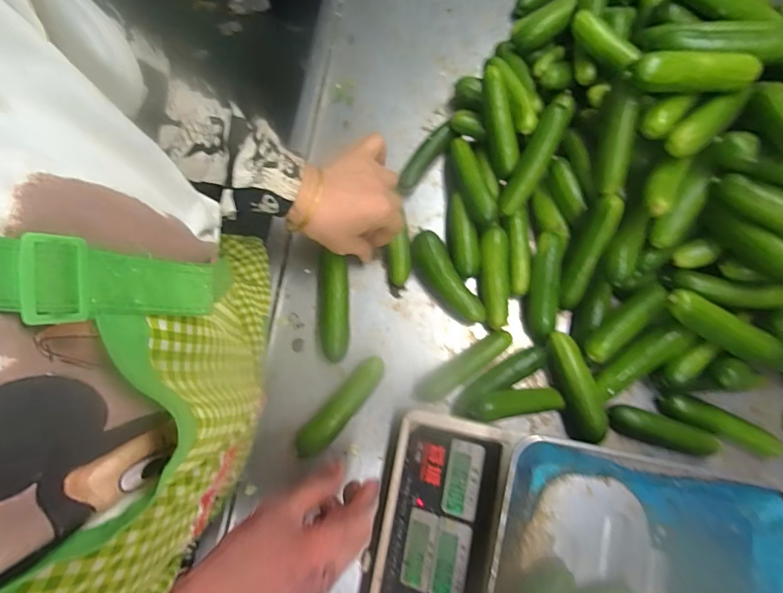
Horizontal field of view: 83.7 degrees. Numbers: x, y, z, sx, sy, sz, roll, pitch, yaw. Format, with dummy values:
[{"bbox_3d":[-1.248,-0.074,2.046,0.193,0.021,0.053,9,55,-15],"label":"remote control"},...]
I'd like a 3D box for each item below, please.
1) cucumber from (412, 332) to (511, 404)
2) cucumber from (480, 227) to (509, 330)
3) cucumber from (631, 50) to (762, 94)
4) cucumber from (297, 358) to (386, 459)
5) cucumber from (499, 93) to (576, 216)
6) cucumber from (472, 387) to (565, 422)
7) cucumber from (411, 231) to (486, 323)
[{"bbox_3d":[0.081,0.079,0.481,0.120,0.020,0.029,-30,81,-6],"label":"cucumber"},{"bbox_3d":[0.115,-0.020,0.485,0.031,0.024,0.107,0,79,-1],"label":"cucumber"},{"bbox_3d":[0.278,-0.207,0.398,0.116,0.028,0.028,-3,79,-1],"label":"cucumber"},{"bbox_3d":[-0.051,0.118,0.469,0.029,0.032,0.122,42,81,7],"label":"cucumber"},{"bbox_3d":[0.162,-0.157,0.487,0.028,0.032,0.142,29,94,7],"label":"cucumber"},{"bbox_3d":[0.129,0.111,0.450,0.102,0.020,0.027,-1,77,-22],"label":"cucumber"},{"bbox_3d":[0.062,-0.019,0.495,0.034,0.030,0.116,-32,81,-6],"label":"cucumber"}]

